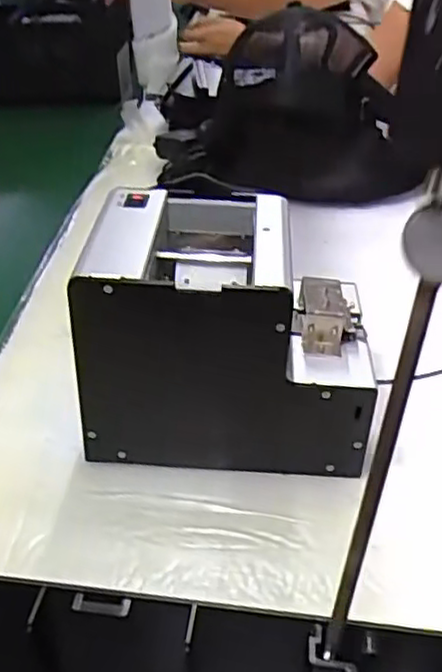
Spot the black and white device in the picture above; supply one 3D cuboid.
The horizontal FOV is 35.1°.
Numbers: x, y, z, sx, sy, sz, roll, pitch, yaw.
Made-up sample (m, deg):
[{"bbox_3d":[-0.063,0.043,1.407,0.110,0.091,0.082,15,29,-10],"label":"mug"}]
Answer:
[{"bbox_3d":[0.006,-0.003,0.468,0.178,0.143,0.125,3,33,2],"label":"black and white device"}]

